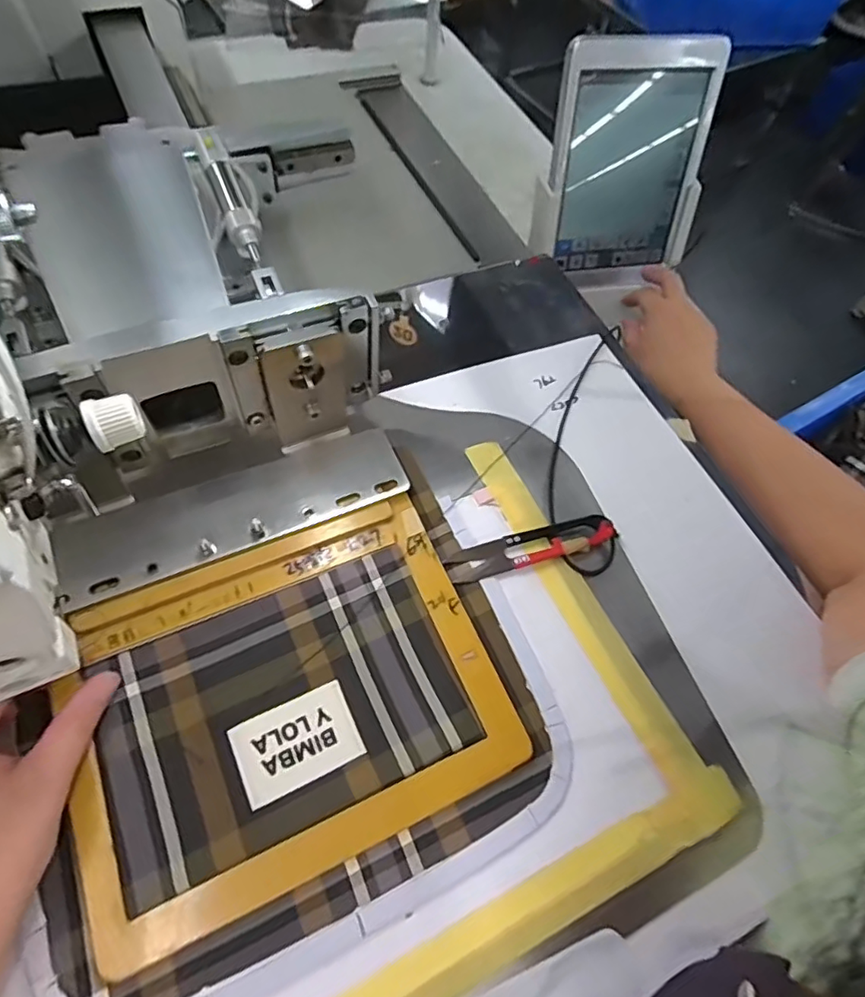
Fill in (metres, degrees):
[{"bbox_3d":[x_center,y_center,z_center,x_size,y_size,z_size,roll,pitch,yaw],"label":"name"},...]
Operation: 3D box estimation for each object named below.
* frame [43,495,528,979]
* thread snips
[{"bbox_3d":[-0.075,0.103,0.308,0.213,0.006,0.165,-21,67,-17],"label":"frame"},{"bbox_3d":[0.061,0.028,0.360,0.103,0.010,0.024,-15,64,-14],"label":"thread snips"}]

